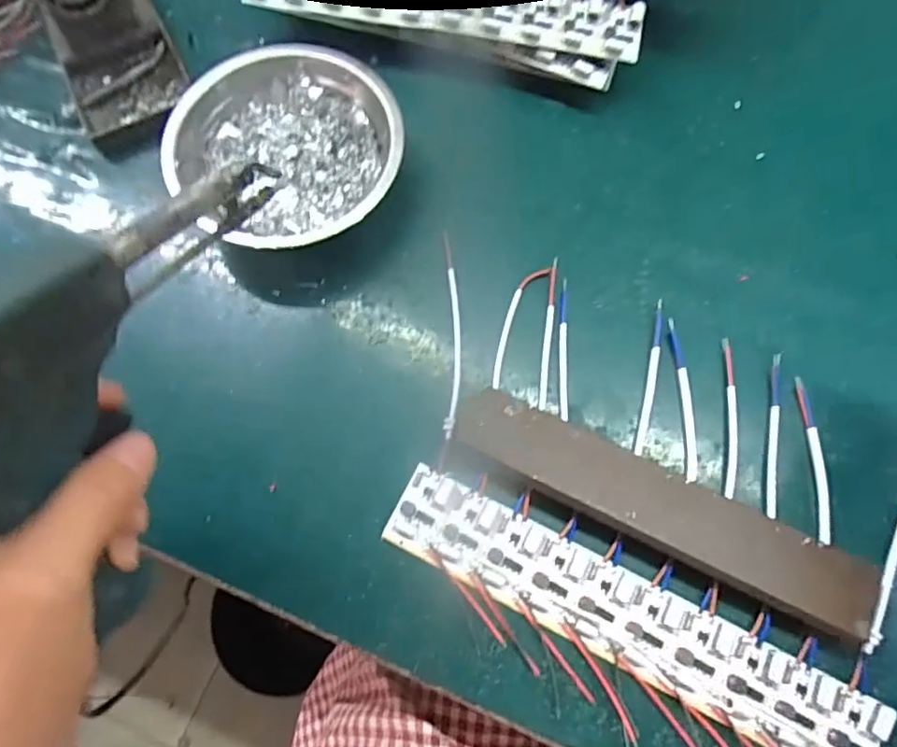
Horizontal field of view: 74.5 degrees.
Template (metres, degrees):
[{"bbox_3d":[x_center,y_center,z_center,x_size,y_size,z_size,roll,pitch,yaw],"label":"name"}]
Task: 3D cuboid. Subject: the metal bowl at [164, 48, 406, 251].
[{"bbox_3d":[-0.092,-0.129,0.340,0.119,0.036,0.110,-1,73,2],"label":"metal bowl"}]

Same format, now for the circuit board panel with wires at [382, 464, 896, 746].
[{"bbox_3d":[0.084,0.115,0.282,0.238,0.011,0.041,26,76,9],"label":"circuit board panel with wires"}]

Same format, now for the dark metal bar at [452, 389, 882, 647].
[{"bbox_3d":[0.100,0.064,0.286,0.204,0.024,0.035,25,76,9],"label":"dark metal bar"}]

